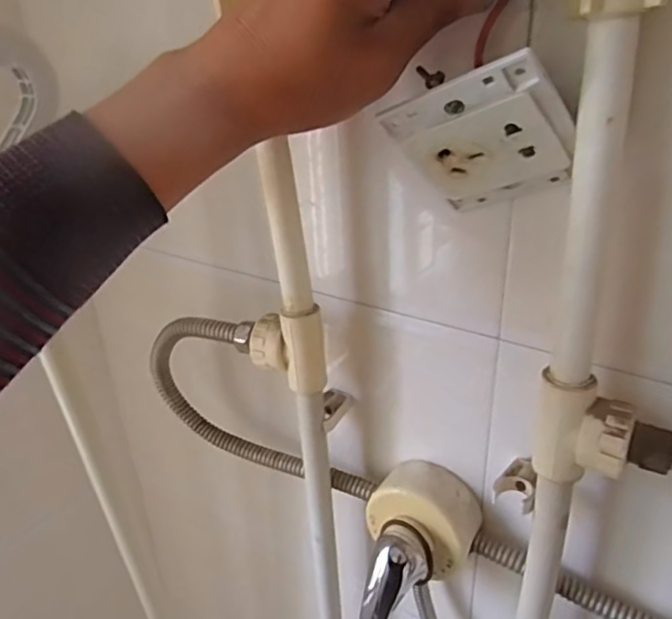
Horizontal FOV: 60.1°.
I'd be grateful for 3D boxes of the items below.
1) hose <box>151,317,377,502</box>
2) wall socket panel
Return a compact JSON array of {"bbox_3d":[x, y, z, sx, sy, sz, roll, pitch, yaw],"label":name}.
[{"bbox_3d":[-0.066,0.074,0.466,0.197,0.147,0.030,12,30,25],"label":"hose"},{"bbox_3d":[0.076,-0.082,0.289,0.079,0.083,0.015,-11,49,40],"label":"wall socket panel"}]

